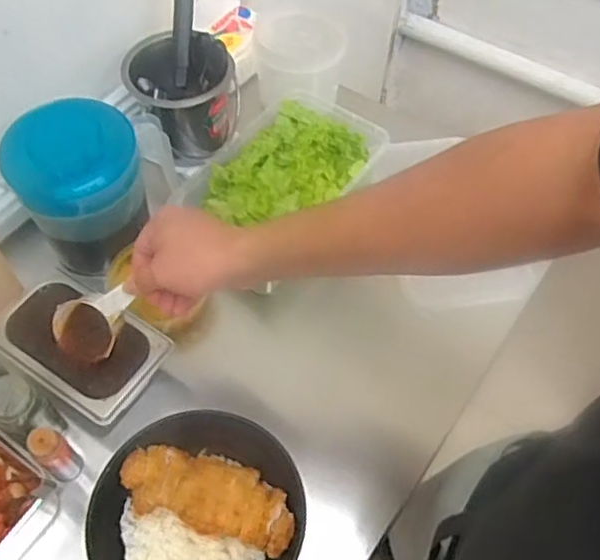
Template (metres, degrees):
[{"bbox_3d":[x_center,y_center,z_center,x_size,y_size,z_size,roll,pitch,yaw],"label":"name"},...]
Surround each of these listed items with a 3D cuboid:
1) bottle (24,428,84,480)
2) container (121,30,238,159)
[{"bbox_3d":[-0.226,0.161,0.599,0.027,0.077,0.028,1,58,-1],"label":"bottle"},{"bbox_3d":[-0.146,-0.229,0.812,0.125,0.106,0.125,1,58,-1],"label":"container"}]

